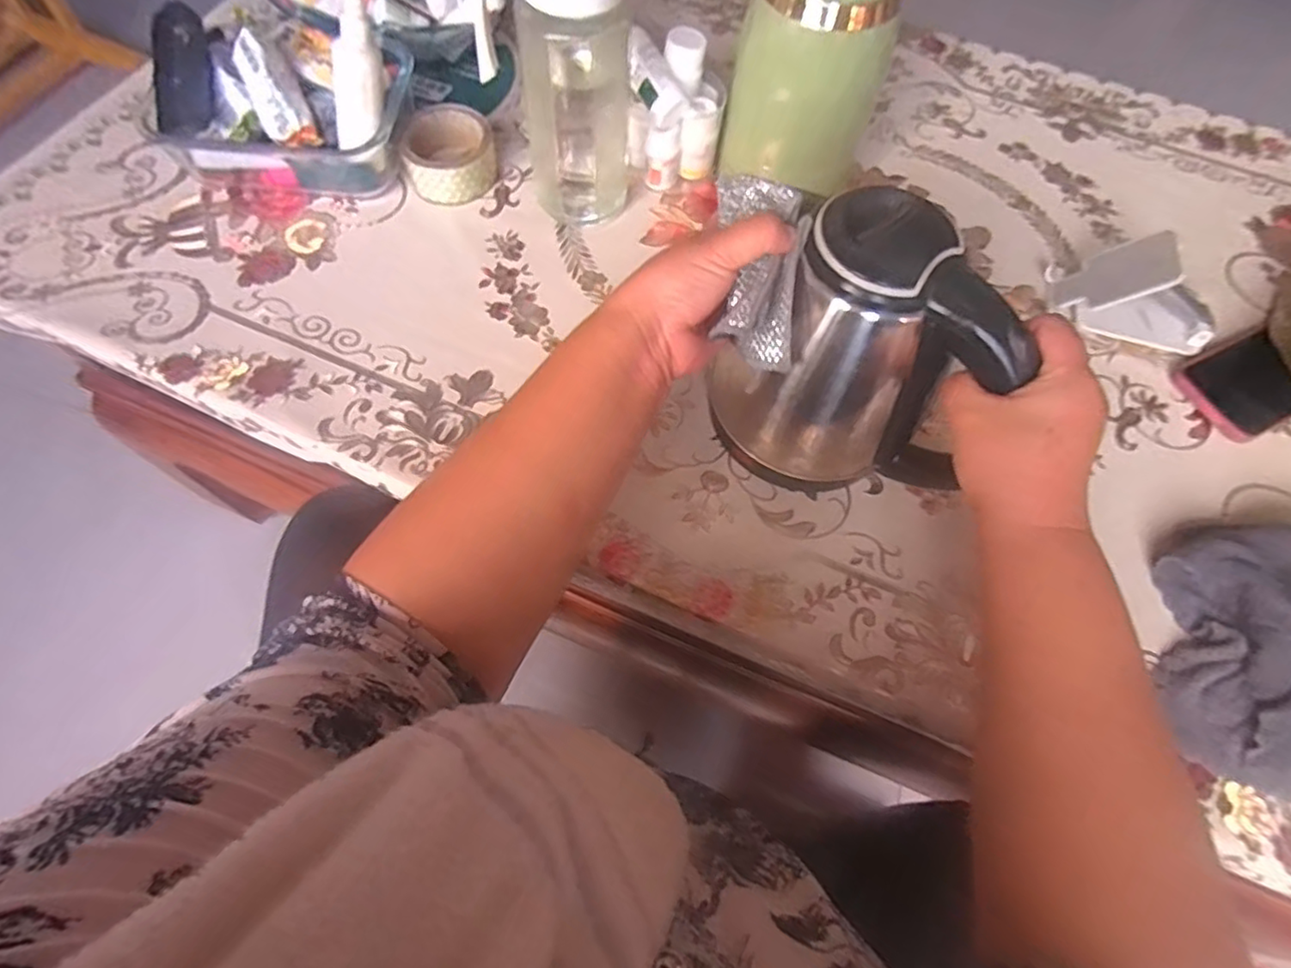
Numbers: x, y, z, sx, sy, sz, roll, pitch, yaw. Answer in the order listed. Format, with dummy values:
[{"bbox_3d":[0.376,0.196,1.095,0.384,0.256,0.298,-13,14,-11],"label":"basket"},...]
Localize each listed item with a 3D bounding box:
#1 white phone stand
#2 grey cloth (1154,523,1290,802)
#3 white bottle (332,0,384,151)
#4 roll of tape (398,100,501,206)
[{"bbox_3d":[0.439,-0.168,0.540,0.140,0.073,0.065,14,65,4],"label":"white phone stand"},{"bbox_3d":[0.449,0.115,0.425,0.178,0.048,0.190,14,64,4],"label":"grey cloth"},{"bbox_3d":[-0.240,-0.344,0.521,0.023,0.120,0.033,40,45,15],"label":"white bottle"},{"bbox_3d":[-0.185,-0.314,0.589,0.085,0.045,0.084,1,64,-2],"label":"roll of tape"}]

